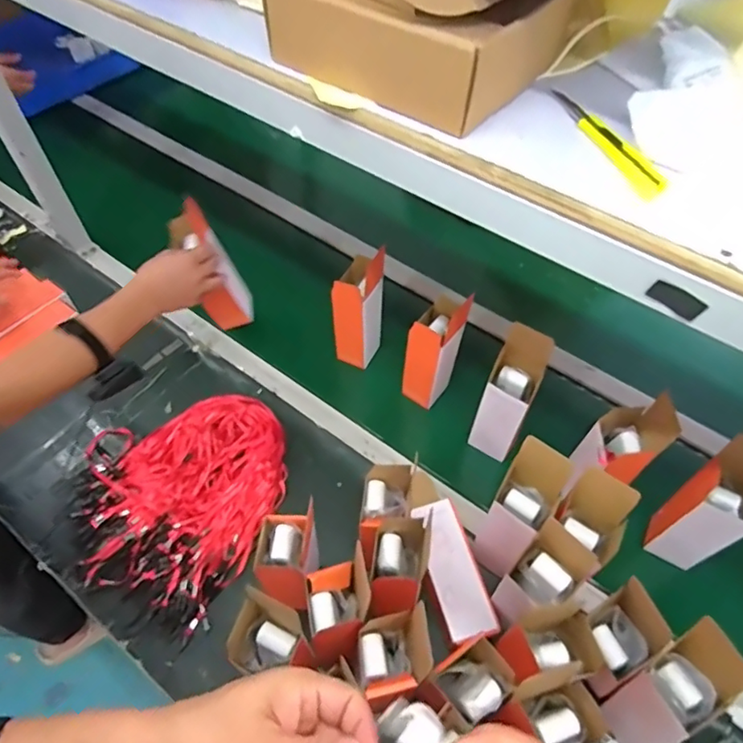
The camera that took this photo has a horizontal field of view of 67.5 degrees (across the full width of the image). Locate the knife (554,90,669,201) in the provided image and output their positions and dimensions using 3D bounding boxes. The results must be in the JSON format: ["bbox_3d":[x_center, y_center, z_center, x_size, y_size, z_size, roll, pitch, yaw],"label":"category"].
[{"bbox_3d":[0.184,-0.186,0.442,0.024,0.008,0.147,-16,57,-11],"label":"knife"}]

